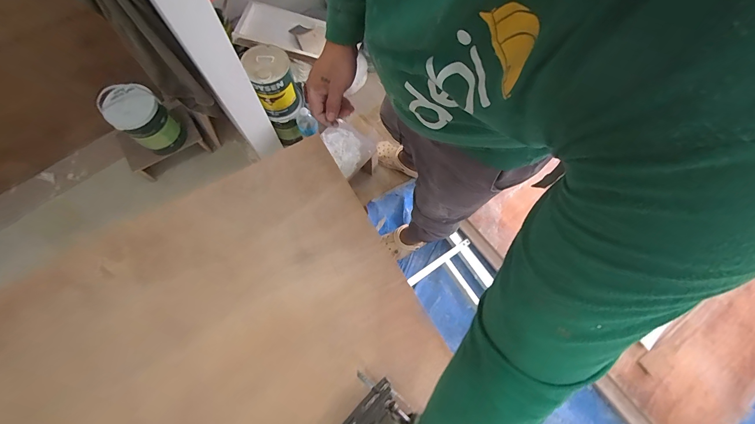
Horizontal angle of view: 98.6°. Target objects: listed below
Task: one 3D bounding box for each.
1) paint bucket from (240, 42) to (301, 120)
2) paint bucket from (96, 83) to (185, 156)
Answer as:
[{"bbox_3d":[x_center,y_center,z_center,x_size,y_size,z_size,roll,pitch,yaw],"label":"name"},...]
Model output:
[{"bbox_3d":[-0.383,-0.483,1.210,0.157,0.220,0.171,1,72,-2],"label":"paint bucket"},{"bbox_3d":[-0.884,-0.342,1.249,0.167,0.285,0.166,1,72,-2],"label":"paint bucket"}]

